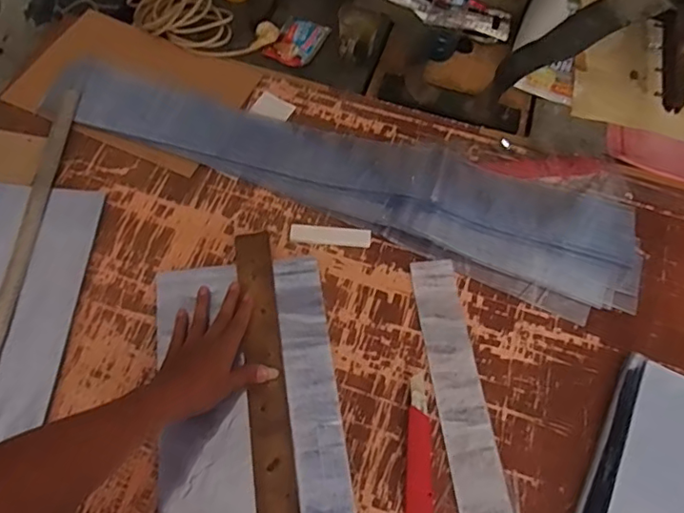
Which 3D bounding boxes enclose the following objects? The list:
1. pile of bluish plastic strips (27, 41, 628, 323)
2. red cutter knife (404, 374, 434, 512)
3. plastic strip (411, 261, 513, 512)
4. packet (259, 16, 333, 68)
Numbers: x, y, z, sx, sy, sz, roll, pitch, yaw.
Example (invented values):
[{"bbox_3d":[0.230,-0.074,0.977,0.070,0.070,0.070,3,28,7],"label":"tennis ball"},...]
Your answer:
[{"bbox_3d":[-0.009,-0.132,0.842,0.911,0.031,0.192,19,62,7],"label":"pile of bluish plastic strips"},{"bbox_3d":[0.092,0.225,0.652,0.032,0.016,0.164,7,61,0],"label":"red cutter knife"},{"bbox_3d":[0.147,0.175,0.697,0.061,0.007,0.373,-5,62,-4],"label":"plastic strip"},{"bbox_3d":[-0.078,-0.383,0.994,0.082,0.016,0.110,24,62,9],"label":"packet"}]

